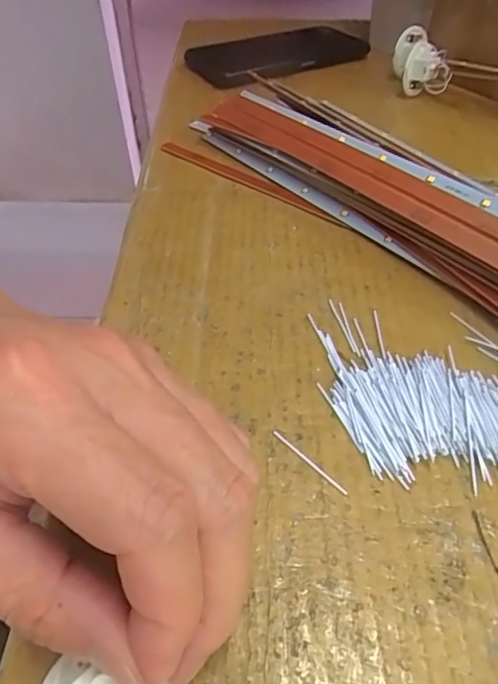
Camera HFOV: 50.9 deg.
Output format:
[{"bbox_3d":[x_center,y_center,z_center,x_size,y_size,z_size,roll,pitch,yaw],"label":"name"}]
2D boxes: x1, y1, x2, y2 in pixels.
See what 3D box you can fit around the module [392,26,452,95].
[{"bbox_3d":[0.139,-0.225,0.424,0.037,0.035,0.055,-1,46,0],"label":"module"}]

